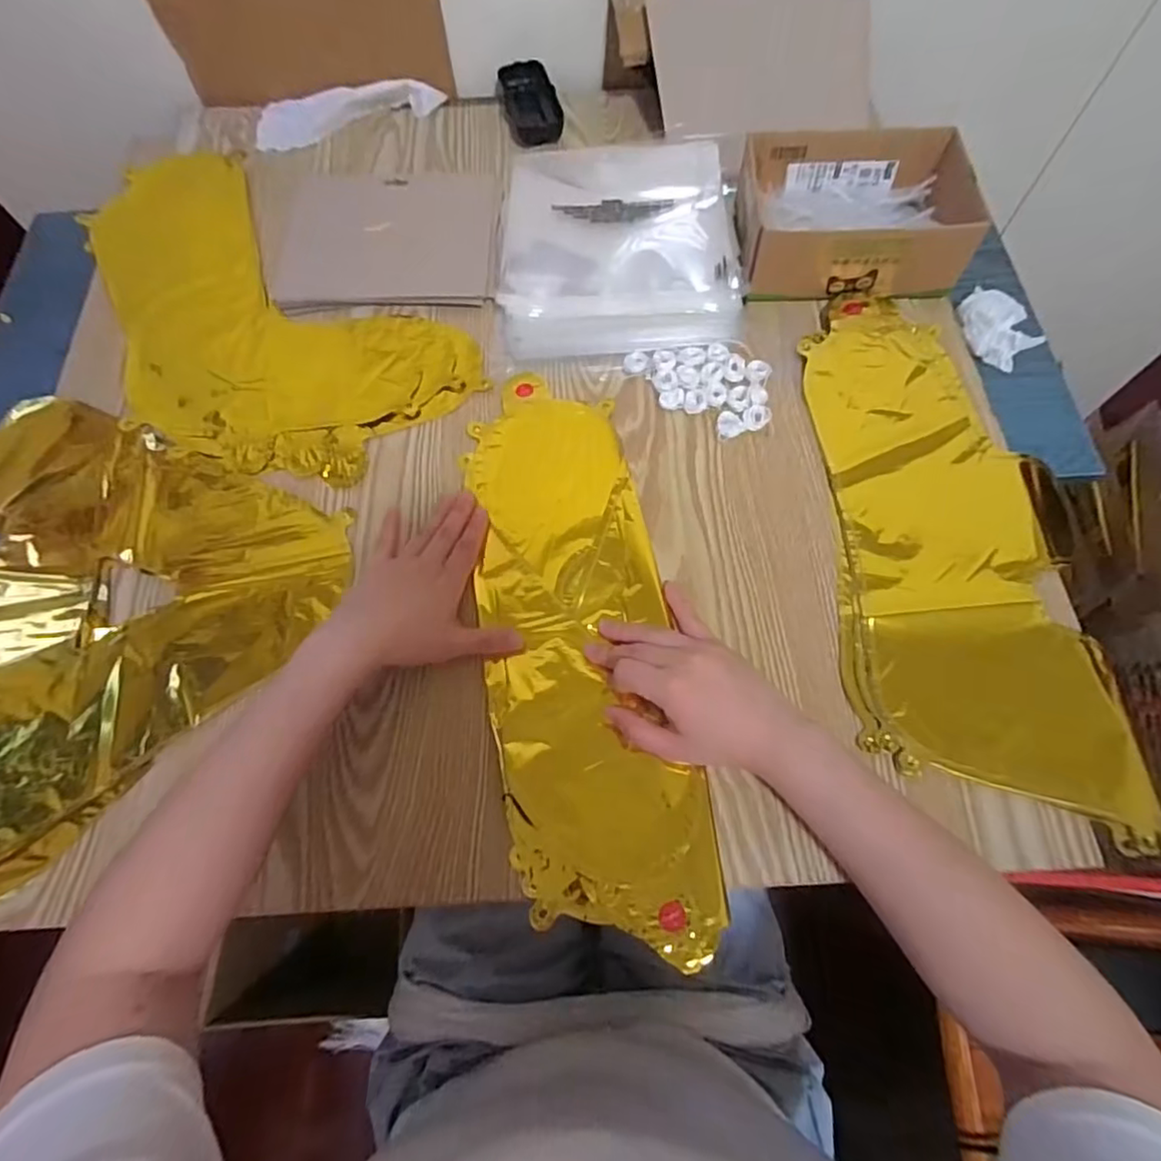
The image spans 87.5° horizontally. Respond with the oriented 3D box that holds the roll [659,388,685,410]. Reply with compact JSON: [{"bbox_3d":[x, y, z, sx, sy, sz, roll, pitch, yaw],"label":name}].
[{"bbox_3d":[0.075,-0.149,0.498,0.020,0.004,0.017,-3,68,1],"label":"roll"}]

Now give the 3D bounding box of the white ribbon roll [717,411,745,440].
[{"bbox_3d":[0.120,-0.125,0.486,0.020,0.008,0.020,-1,68,2],"label":"white ribbon roll"}]

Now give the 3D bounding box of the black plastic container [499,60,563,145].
[{"bbox_3d":[-0.050,-0.498,0.634,0.052,0.022,0.103,-14,68,-3],"label":"black plastic container"}]

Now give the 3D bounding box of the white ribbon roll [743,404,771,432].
[{"bbox_3d":[0.141,-0.130,0.486,0.021,0.009,0.022,-1,68,2],"label":"white ribbon roll"}]

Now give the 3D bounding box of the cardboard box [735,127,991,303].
[{"bbox_3d":[0.233,-0.322,0.525,0.188,0.056,0.143,-2,68,2],"label":"cardboard box"}]

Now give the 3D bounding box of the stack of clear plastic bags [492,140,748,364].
[{"bbox_3d":[0.036,-0.312,0.558,0.211,0.019,0.244,-1,68,2],"label":"stack of clear plastic bags"}]

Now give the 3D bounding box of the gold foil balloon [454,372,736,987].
[{"bbox_3d":[-0.004,0.031,0.435,0.132,0.011,0.417,-10,67,-1],"label":"gold foil balloon"}]

